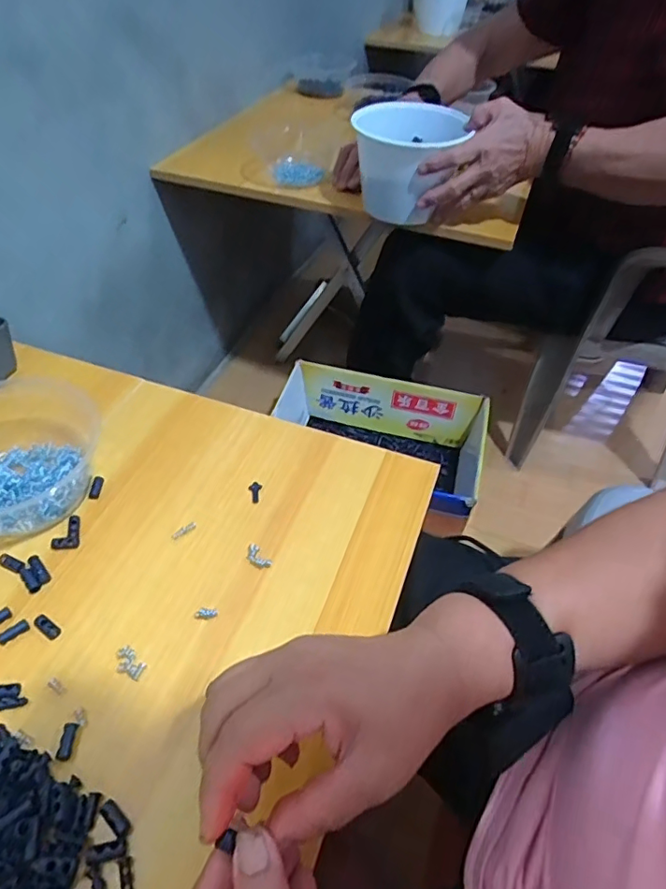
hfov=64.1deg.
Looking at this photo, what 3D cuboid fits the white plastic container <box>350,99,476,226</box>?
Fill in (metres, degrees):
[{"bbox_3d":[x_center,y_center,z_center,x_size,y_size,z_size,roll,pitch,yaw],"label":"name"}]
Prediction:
[{"bbox_3d":[0.107,-0.404,0.772,0.146,0.124,0.156,-3,47,-6],"label":"white plastic container"}]

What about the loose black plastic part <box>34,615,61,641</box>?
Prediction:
[{"bbox_3d":[-0.191,0.121,0.355,0.020,0.004,0.009,28,52,21],"label":"loose black plastic part"}]

